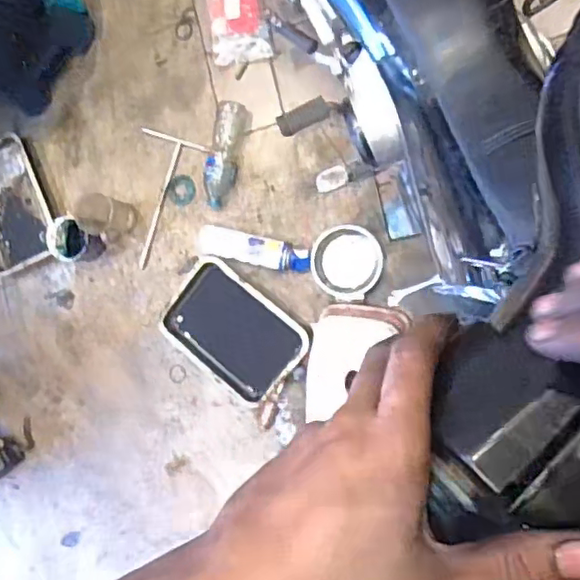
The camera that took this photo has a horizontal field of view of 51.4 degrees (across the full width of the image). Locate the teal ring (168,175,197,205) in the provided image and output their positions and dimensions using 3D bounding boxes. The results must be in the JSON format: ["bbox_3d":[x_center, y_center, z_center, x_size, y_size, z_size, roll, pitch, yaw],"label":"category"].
[{"bbox_3d":[-0.242,-0.224,1.351,0.058,0.007,0.066,24,96,11],"label":"teal ring"}]

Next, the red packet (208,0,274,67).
[{"bbox_3d":[-0.113,-0.594,1.315,0.125,0.023,0.196,-7,89,12],"label":"red packet"}]

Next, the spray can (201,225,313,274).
[{"bbox_3d":[-0.078,-0.087,1.302,0.252,0.064,0.066,12,93,12],"label":"spray can"}]

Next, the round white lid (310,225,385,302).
[{"bbox_3d":[0.118,-0.059,1.261,0.144,0.039,0.147,0,91,12],"label":"round white lid"}]

